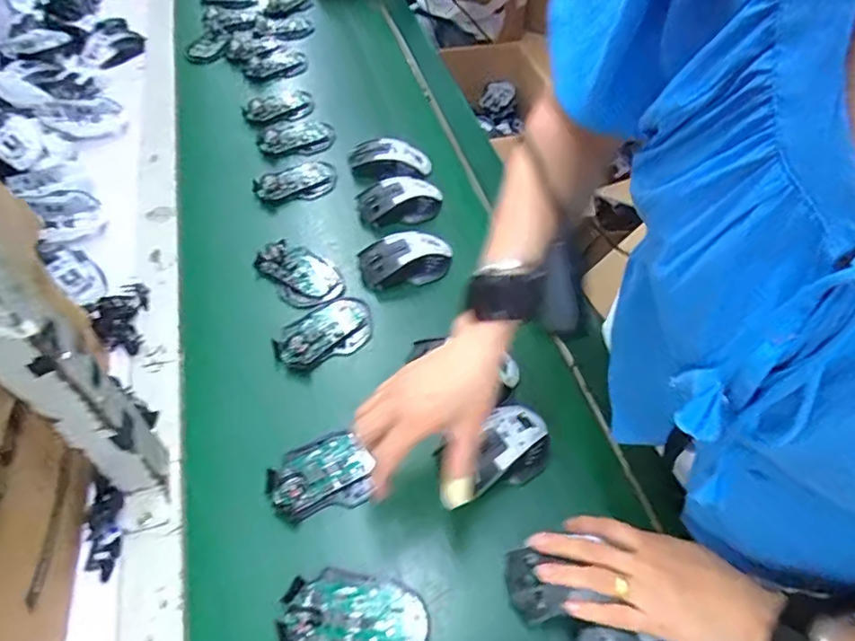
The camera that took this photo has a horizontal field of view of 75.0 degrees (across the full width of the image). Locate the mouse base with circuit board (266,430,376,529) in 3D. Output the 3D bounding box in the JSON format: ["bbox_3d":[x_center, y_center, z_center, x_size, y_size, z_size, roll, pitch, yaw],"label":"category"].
[{"bbox_3d":[-0.100,0.140,0.513,0.091,0.026,0.070,-17,54,-14],"label":"mouse base with circuit board"}]

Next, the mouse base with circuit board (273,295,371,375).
[{"bbox_3d":[-0.117,0.008,0.618,0.112,0.020,0.067,-27,57,-20],"label":"mouse base with circuit board"}]

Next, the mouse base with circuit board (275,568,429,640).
[{"bbox_3d":[-0.059,0.237,0.439,0.113,0.023,0.073,8,52,5],"label":"mouse base with circuit board"}]

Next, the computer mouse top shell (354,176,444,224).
[{"bbox_3d":[-0.036,-0.164,0.751,0.114,0.038,0.056,-17,54,-14],"label":"computer mouse top shell"}]

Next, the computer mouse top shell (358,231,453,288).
[{"bbox_3d":[-0.025,-0.076,0.679,0.107,0.032,0.062,-18,54,-15],"label":"computer mouse top shell"}]

